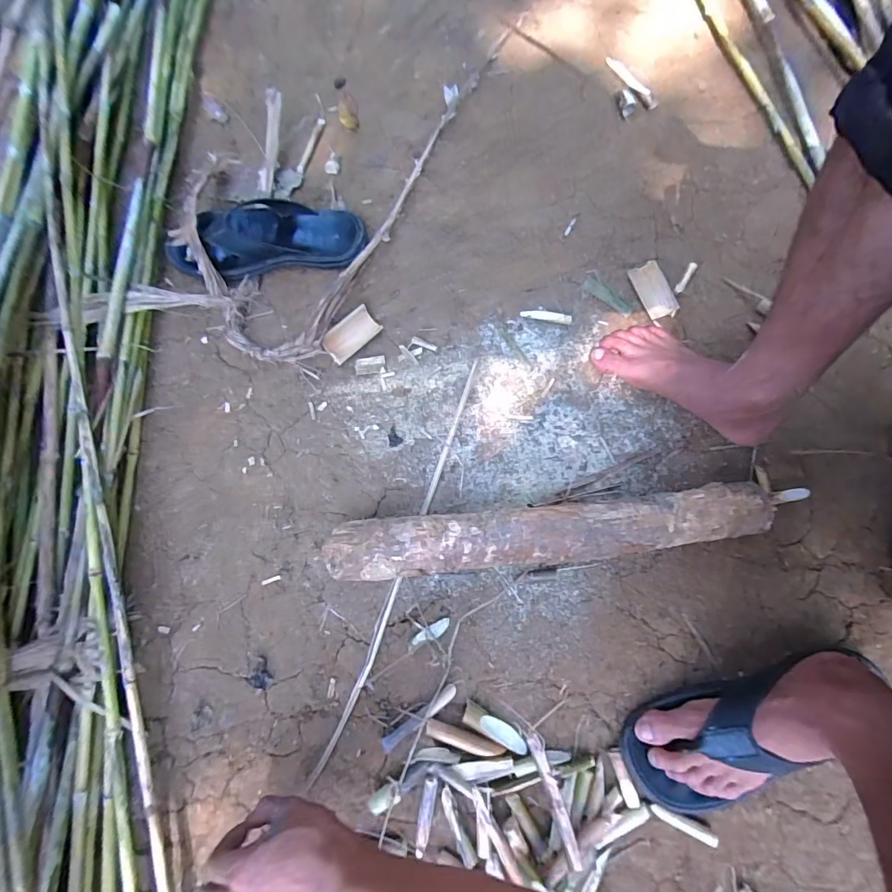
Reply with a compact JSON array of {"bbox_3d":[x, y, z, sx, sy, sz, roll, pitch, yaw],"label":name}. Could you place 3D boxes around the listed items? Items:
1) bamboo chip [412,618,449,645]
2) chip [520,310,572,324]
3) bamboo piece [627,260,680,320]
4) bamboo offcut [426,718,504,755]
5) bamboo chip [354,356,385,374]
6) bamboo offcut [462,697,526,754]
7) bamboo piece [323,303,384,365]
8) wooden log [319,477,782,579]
[{"bbox_3d":[-0.016,0.214,0.505,0.046,0.009,0.014,-24,75,-20],"label":"bamboo chip"},{"bbox_3d":[0.142,-0.184,0.619,0.070,0.007,0.015,11,75,4],"label":"chip"},{"bbox_3d":[0.298,-0.223,0.626,0.047,0.011,0.085,-22,75,-5],"label":"bamboo piece"},{"bbox_3d":[0.020,0.317,0.475,0.084,0.011,0.017,15,75,5],"label":"bamboo offcut"},{"bbox_3d":[-0.106,-0.113,0.606,0.042,0.009,0.023,-9,74,-2],"label":"bamboo chip"},{"bbox_3d":[0.055,0.310,0.480,0.074,0.016,0.021,26,76,8],"label":"bamboo offcut"},{"bbox_3d":[-0.132,-0.155,0.608,0.037,0.025,0.082,41,78,11],"label":"bamboo piece"},{"bbox_3d":[0.116,0.101,0.513,0.511,0.060,0.075,-6,75,0],"label":"wooden log"}]

